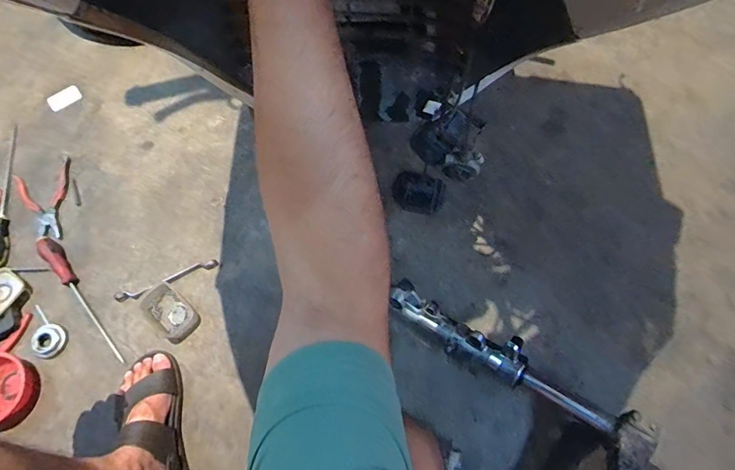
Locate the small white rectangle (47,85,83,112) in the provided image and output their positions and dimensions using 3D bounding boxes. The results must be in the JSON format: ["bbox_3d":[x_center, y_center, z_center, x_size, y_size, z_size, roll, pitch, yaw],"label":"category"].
[{"bbox_3d":[-0.723,-0.325,0.983,0.075,0.004,0.043,-37,83,-13],"label":"small white rectangle"}]

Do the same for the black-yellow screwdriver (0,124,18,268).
[{"bbox_3d":[-0.770,-0.089,0.873,0.033,0.024,0.336,-10,71,-4],"label":"black-yellow screwdriver"}]

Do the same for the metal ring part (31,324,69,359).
[{"bbox_3d":[-0.595,0.198,0.769,0.053,0.023,0.059,22,71,7],"label":"metal ring part"}]

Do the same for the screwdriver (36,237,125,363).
[{"bbox_3d":[-0.551,0.118,0.784,0.033,0.034,0.300,-38,75,-13],"label":"screwdriver"}]

